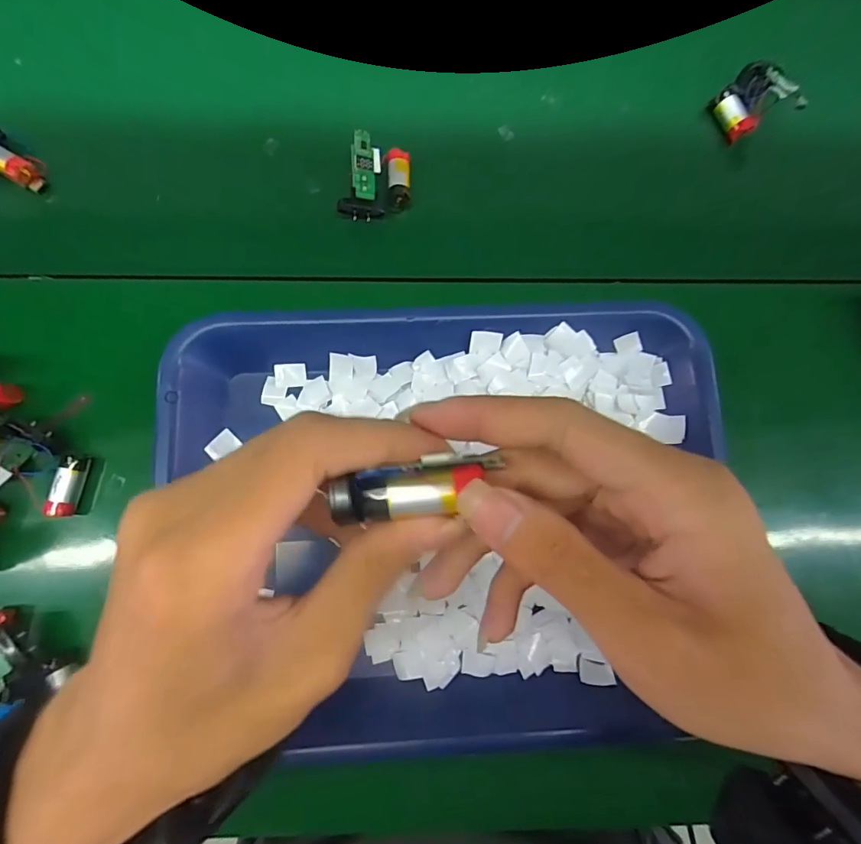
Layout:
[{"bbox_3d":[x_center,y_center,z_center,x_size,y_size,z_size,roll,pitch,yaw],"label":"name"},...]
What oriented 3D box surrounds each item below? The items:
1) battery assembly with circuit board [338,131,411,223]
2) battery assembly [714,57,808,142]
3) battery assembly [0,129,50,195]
[{"bbox_3d":[-0.038,-0.170,0.319,0.047,0.027,0.055,1,83,-2],"label":"battery assembly with circuit board"},{"bbox_3d":[0.237,-0.237,0.334,0.041,0.027,0.047,-22,84,-5],"label":"battery assembly"},{"bbox_3d":[-0.294,-0.179,0.317,0.047,0.021,0.031,36,83,3],"label":"battery assembly"}]

